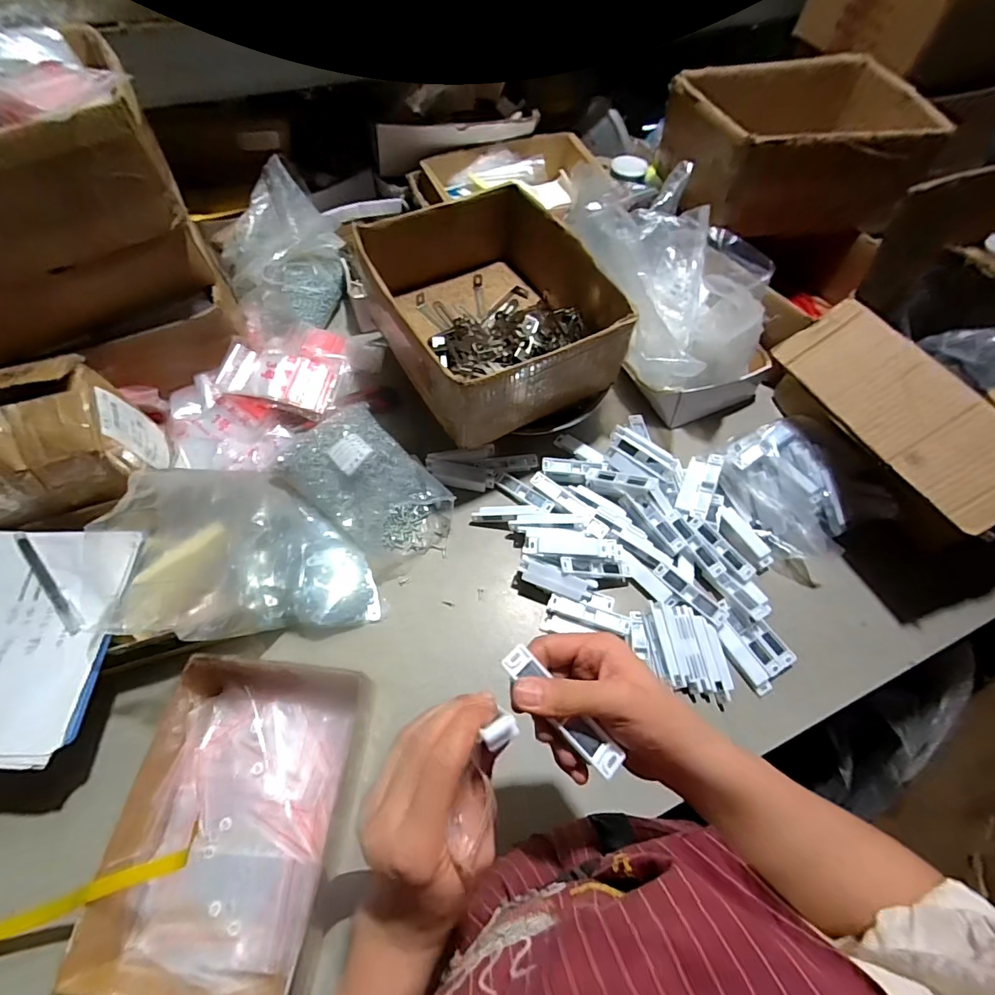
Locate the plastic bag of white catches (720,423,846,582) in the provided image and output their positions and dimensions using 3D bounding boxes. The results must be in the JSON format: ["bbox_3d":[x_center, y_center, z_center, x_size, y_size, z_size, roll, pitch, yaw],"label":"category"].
[{"bbox_3d":[0.374,-0.003,0.617,0.116,0.070,0.188,-7,61,-6],"label":"plastic bag of white catches"}]

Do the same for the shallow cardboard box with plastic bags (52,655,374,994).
[{"bbox_3d":[-0.233,0.287,0.444,0.188,0.066,0.250,6,60,1],"label":"shallow cardboard box with plastic bags"}]

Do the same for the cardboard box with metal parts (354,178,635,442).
[{"bbox_3d":[-0.010,-0.250,0.647,0.259,0.128,0.310,-27,65,-16],"label":"cardboard box with metal parts"}]

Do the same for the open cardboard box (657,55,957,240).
[{"bbox_3d":[0.443,-0.538,0.749,0.330,0.134,0.262,-12,62,-8],"label":"open cardboard box"}]

